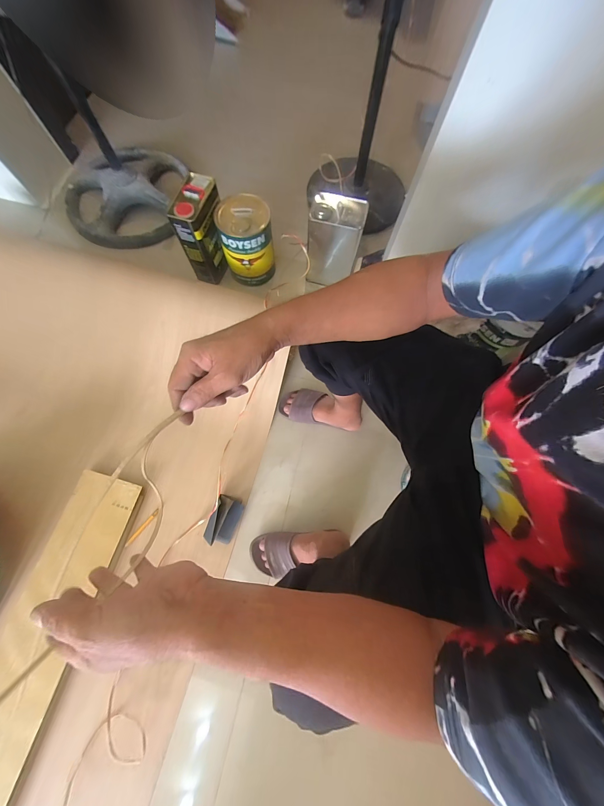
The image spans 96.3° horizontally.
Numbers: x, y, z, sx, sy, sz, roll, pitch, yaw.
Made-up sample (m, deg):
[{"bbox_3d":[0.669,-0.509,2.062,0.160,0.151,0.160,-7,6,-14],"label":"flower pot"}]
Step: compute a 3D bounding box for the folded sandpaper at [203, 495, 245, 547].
[{"bbox_3d":[-0.206,0.303,0.703,0.074,0.058,0.117,20,74,4],"label":"folded sandpaper"}]

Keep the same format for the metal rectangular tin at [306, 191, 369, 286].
[{"bbox_3d":[0.100,-0.497,0.848,0.154,0.244,0.100,14,74,3],"label":"metal rectangular tin"}]

